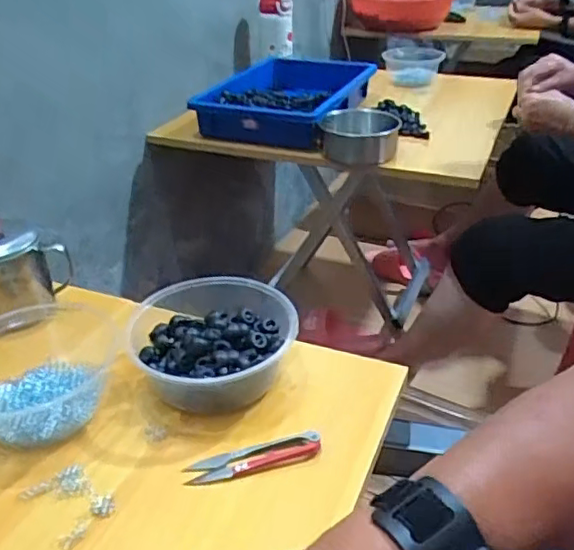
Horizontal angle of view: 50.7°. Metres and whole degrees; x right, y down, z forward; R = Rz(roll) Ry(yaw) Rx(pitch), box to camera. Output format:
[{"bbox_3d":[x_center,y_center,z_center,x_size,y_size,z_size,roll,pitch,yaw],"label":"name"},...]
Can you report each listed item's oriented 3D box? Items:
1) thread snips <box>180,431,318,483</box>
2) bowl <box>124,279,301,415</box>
[{"bbox_3d":[-0.024,0.136,0.453,0.099,0.013,0.023,-7,30,-10],"label":"thread snips"},{"bbox_3d":[-0.061,0.063,0.526,0.131,0.063,0.136,-1,29,1],"label":"bowl"}]

